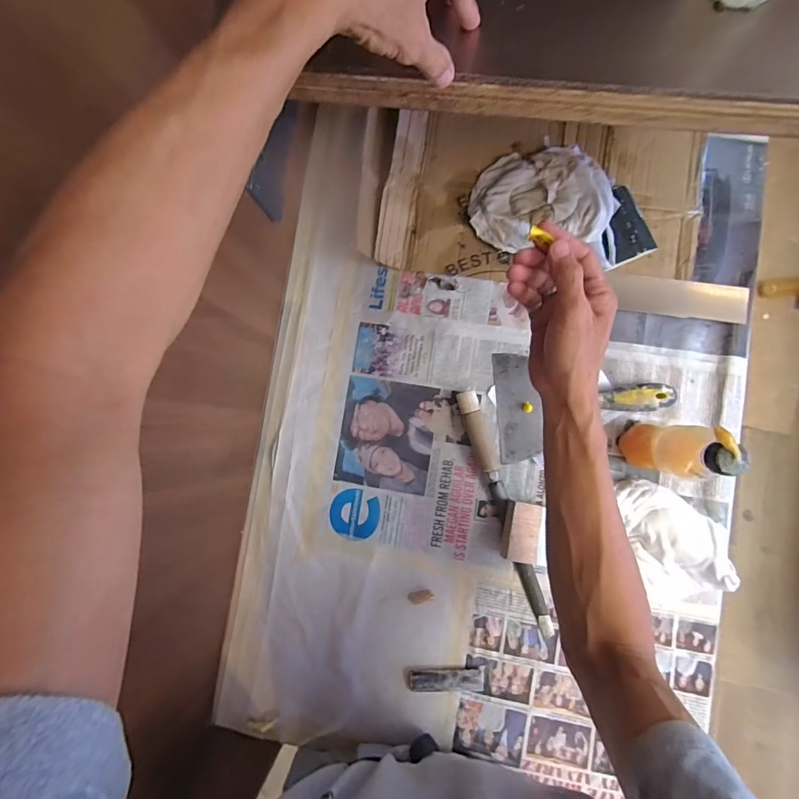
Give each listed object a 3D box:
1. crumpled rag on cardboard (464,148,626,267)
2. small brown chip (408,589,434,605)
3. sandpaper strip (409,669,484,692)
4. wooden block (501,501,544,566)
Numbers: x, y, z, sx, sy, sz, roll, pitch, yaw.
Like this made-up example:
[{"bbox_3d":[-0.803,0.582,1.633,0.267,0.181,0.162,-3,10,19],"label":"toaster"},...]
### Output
[{"bbox_3d":[0.186,-0.258,0.524,0.178,0.032,0.139,4,87,5],"label":"crumpled rag on cardboard"},{"bbox_3d":[0.028,0.256,0.522,0.031,0.004,0.016,-9,86,4],"label":"small brown chip"},{"bbox_3d":[0.060,0.355,0.511,0.092,0.009,0.027,0,86,5],"label":"sandpaper strip"},{"bbox_3d":[0.151,0.164,0.505,0.040,0.029,0.070,9,87,5],"label":"wooden block"}]

